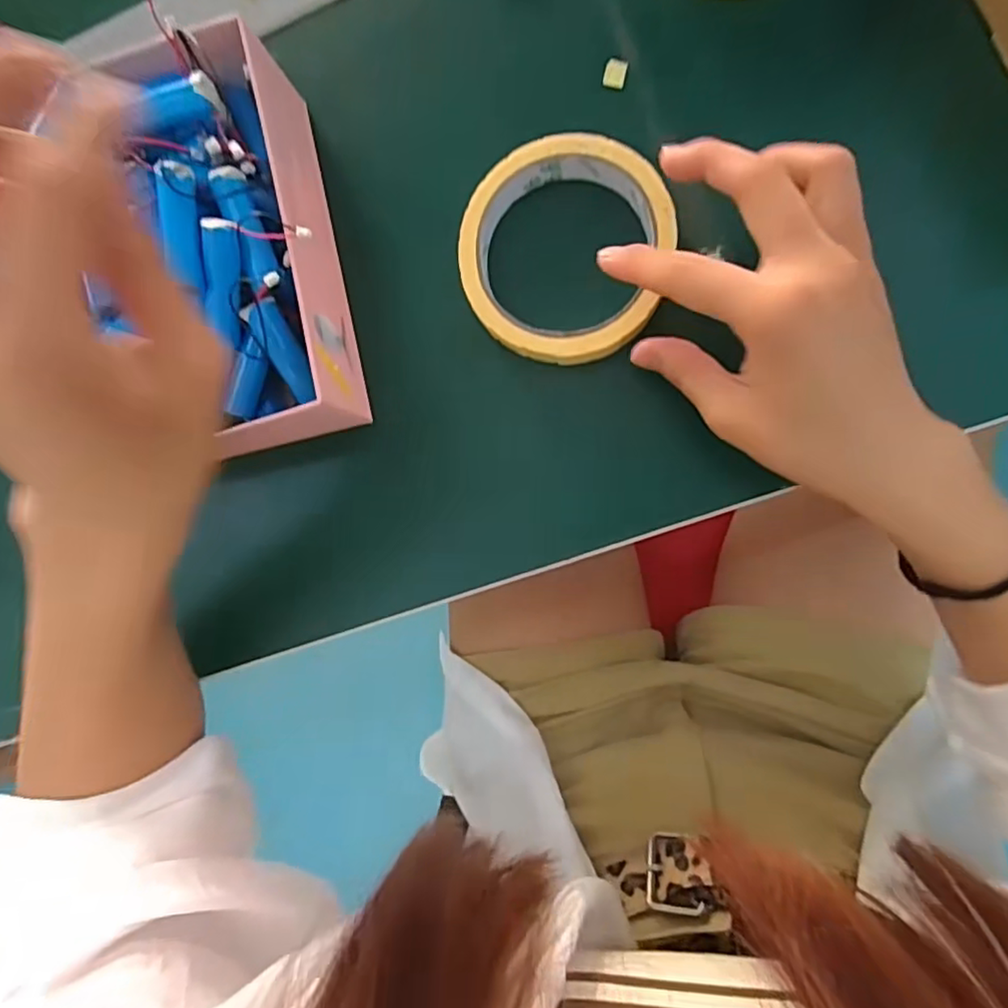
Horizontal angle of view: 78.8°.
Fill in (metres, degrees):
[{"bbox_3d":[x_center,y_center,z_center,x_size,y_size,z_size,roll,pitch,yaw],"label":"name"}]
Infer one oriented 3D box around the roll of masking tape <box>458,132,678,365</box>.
[{"bbox_3d":[0.026,-0.111,0.272,0.089,0.019,0.092,0,90,8],"label":"roll of masking tape"}]

